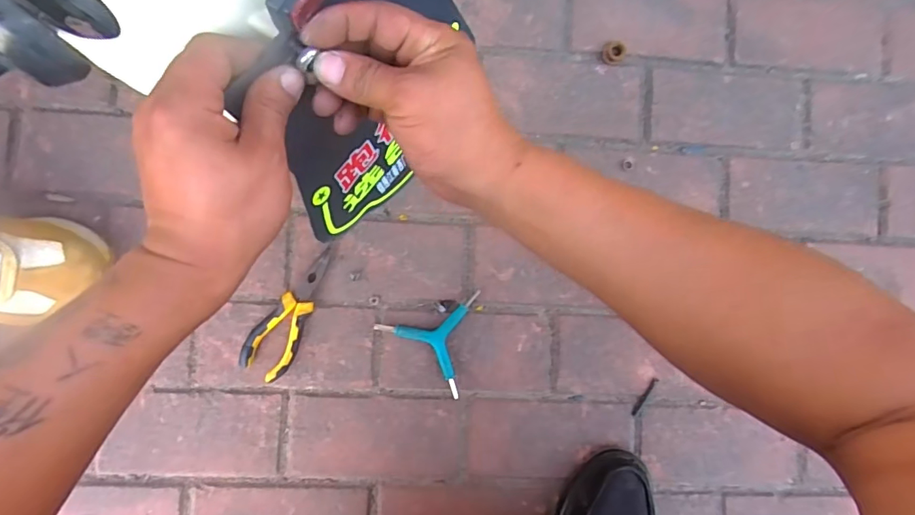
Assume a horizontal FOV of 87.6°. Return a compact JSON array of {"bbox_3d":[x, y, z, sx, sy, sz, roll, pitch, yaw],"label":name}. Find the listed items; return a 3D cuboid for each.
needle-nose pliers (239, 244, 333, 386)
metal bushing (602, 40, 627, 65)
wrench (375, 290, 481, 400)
[{"bbox_3d":[-0.178,0.056,0.511,0.049,0.016,0.149,27,85,-2],"label":"needle-nose pliers"},{"bbox_3d":[0.180,-0.234,0.543,0.028,0.008,0.024,-10,87,-4],"label":"metal bushing"},{"bbox_3d":[-0.038,0.085,0.522,0.101,0.010,0.112,12,86,-3],"label":"wrench"}]

